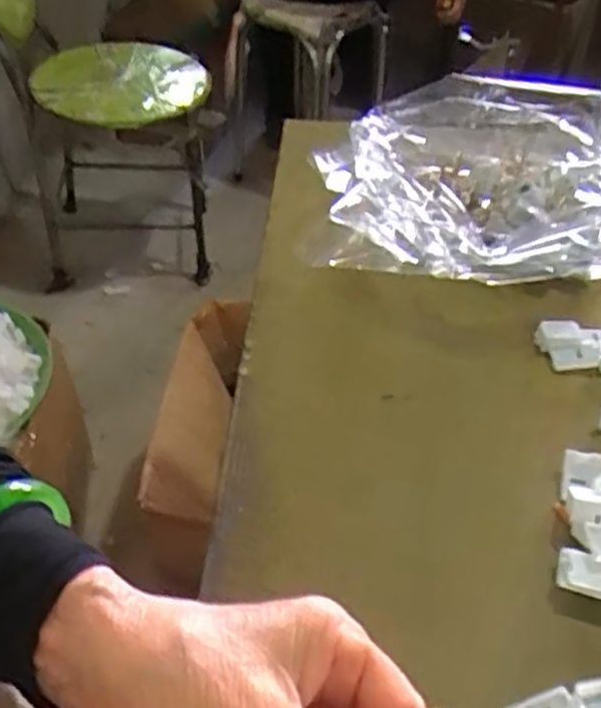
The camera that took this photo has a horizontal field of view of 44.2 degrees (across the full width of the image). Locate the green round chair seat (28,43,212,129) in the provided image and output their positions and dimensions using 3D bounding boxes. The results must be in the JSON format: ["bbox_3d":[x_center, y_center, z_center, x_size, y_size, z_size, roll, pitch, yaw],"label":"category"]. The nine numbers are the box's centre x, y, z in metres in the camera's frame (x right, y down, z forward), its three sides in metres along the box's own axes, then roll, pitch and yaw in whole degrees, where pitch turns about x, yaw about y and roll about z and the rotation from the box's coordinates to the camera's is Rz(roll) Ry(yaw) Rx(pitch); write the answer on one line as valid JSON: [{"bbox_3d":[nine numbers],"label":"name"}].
[{"bbox_3d":[-0.379,-0.536,1.492,0.283,0.072,0.339,30,49,28],"label":"green round chair seat"}]

